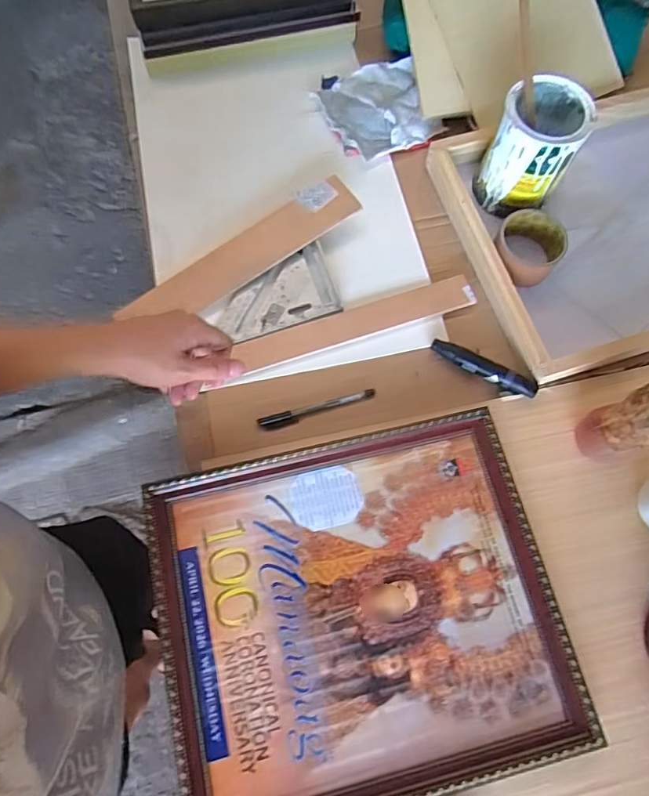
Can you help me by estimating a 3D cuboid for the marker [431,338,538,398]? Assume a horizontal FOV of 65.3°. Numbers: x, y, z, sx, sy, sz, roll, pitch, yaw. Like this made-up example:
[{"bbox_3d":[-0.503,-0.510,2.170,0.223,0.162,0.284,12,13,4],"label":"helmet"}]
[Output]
[{"bbox_3d":[0.191,-0.036,0.609,0.130,0.021,0.022,28,74,9],"label":"marker"}]

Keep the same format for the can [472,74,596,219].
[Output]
[{"bbox_3d":[0.264,-0.316,0.647,0.102,0.127,0.115,28,74,9],"label":"can"}]

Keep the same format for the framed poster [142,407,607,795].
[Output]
[{"bbox_3d":[0.032,0.215,0.521,0.391,0.027,0.336,-13,72,-5],"label":"framed poster"}]

